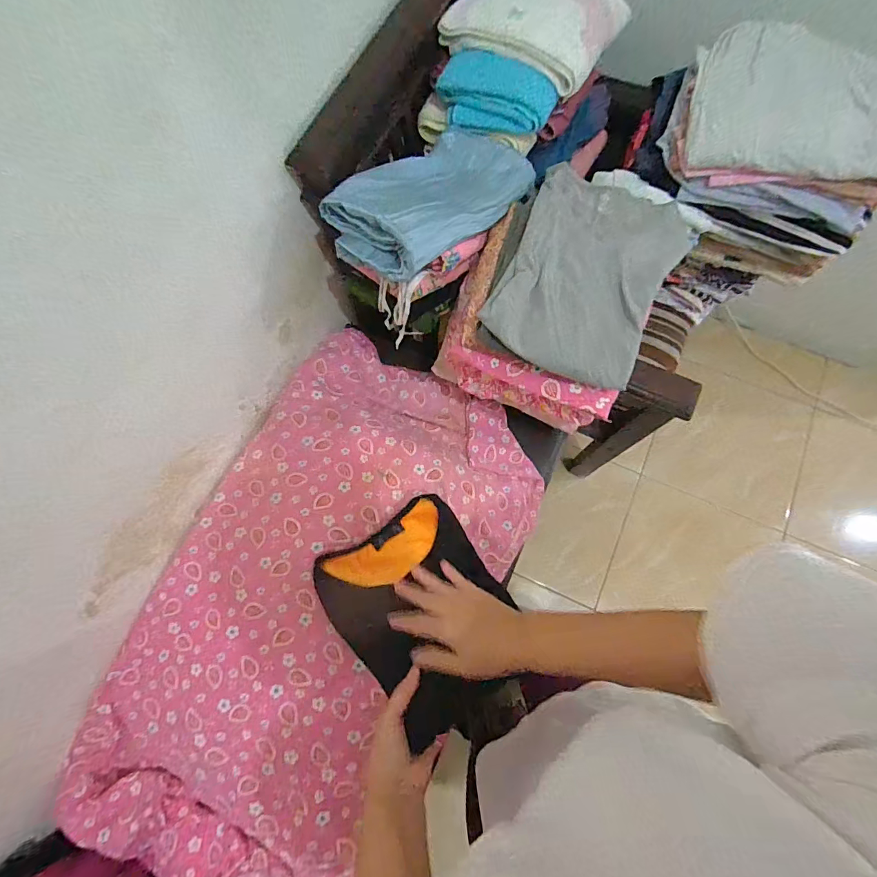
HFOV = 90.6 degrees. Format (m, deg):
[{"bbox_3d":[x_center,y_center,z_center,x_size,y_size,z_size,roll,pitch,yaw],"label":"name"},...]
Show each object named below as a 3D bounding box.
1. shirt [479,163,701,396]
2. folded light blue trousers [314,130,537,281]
[{"bbox_3d":[0.206,-0.233,0.592,0.218,0.053,0.327,25,76,8],"label":"shirt"},{"bbox_3d":[0.001,-0.350,0.619,0.173,0.070,0.312,37,63,11],"label":"folded light blue trousers"}]

